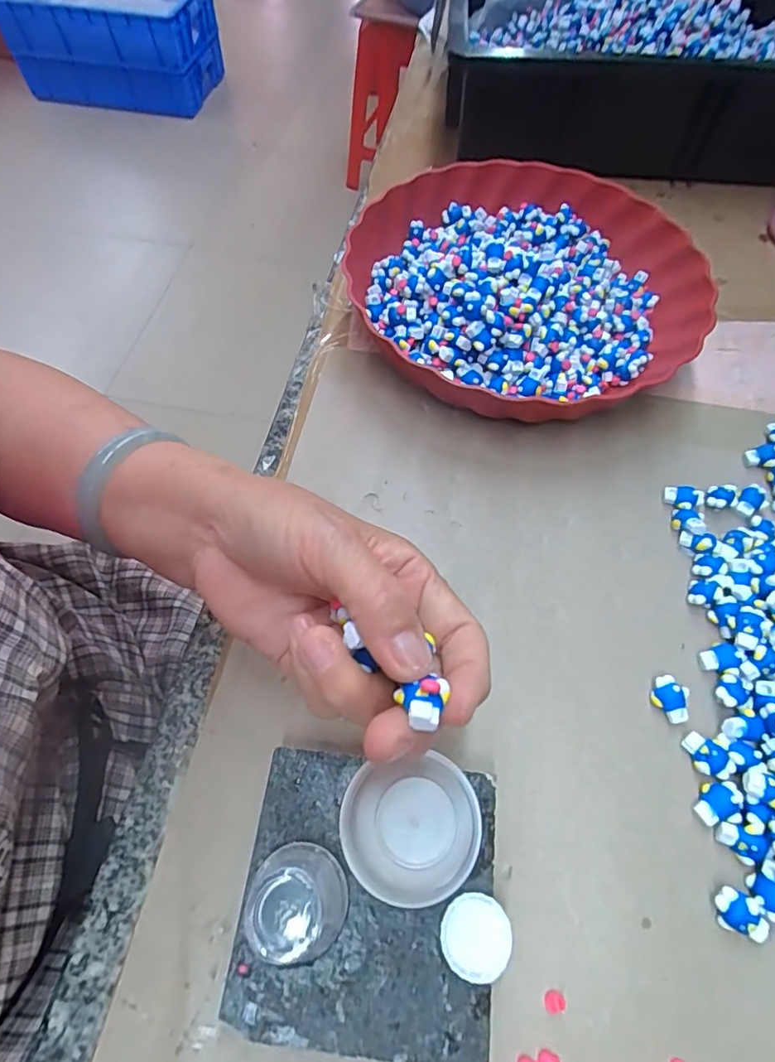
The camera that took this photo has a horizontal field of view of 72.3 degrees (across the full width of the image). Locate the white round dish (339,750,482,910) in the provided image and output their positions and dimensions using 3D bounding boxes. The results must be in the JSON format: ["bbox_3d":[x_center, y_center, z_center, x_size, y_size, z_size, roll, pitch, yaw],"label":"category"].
[{"bbox_3d":[0.009,0.116,0.204,0.053,0.040,0.049,0,61,0],"label":"white round dish"}]

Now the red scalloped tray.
[{"bbox_3d":[0.096,-0.176,0.381,0.246,0.053,0.244,-22,63,-12],"label":"red scalloped tray"}]

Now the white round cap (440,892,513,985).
[{"bbox_3d":[0.034,0.155,0.202,0.026,0.004,0.027,-1,62,2],"label":"white round cap"}]

